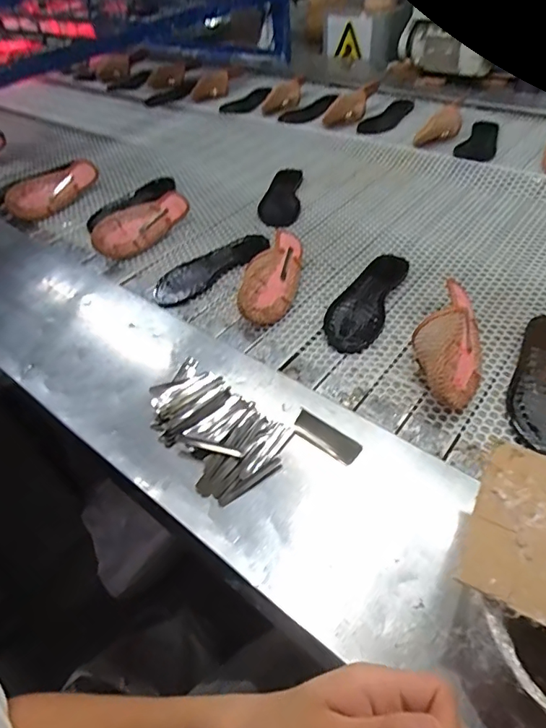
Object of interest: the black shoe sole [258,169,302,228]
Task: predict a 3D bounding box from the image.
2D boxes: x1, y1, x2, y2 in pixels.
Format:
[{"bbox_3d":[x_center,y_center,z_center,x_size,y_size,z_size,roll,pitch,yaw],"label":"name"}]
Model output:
[{"bbox_3d":[0.018,-0.390,1.061,0.091,0.023,0.239,2,46,7],"label":"black shoe sole"}]

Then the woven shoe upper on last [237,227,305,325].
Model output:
[{"bbox_3d":[0.004,-0.160,0.816,0.073,0.066,0.223,8,48,14],"label":"woven shoe upper on last"}]

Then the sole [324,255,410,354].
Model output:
[{"bbox_3d":[0.161,-0.114,0.799,0.091,0.013,0.260,16,50,21],"label":"sole"}]

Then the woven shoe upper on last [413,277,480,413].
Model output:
[{"bbox_3d":[0.253,-0.025,0.665,0.089,0.072,0.209,4,47,11],"label":"woven shoe upper on last"}]

